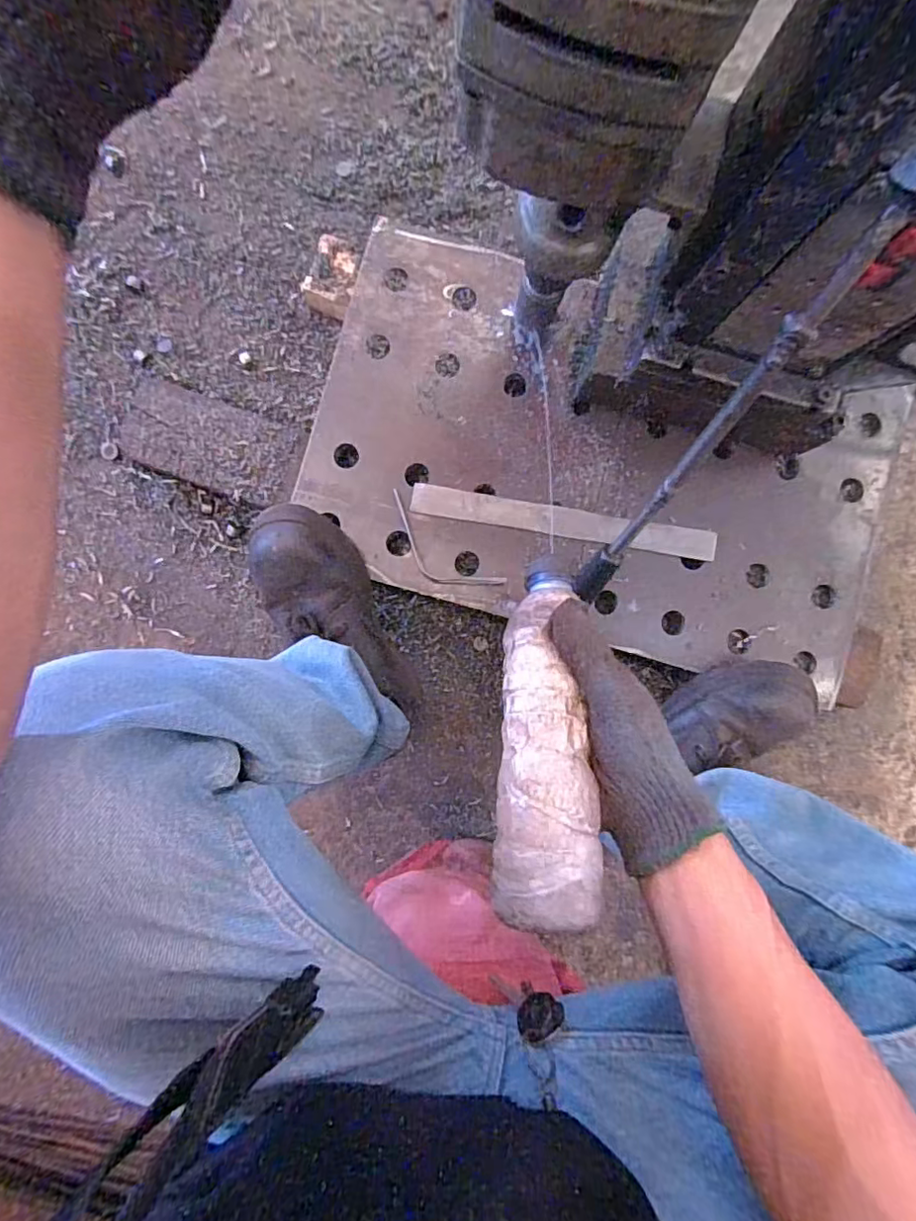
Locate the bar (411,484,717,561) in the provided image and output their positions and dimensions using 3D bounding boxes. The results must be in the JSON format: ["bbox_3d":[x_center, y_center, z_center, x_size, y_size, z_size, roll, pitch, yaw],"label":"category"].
[{"bbox_3d":[0.112,-0.090,0.590,0.318,0.010,0.033,9,87,-2],"label":"bar"}]

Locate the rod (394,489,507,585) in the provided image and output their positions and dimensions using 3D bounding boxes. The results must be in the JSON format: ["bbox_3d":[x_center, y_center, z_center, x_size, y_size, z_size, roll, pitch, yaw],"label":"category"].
[{"bbox_3d":[-0.022,-0.059,0.588,0.148,0.012,0.050,39,93,-4],"label":"rod"}]

